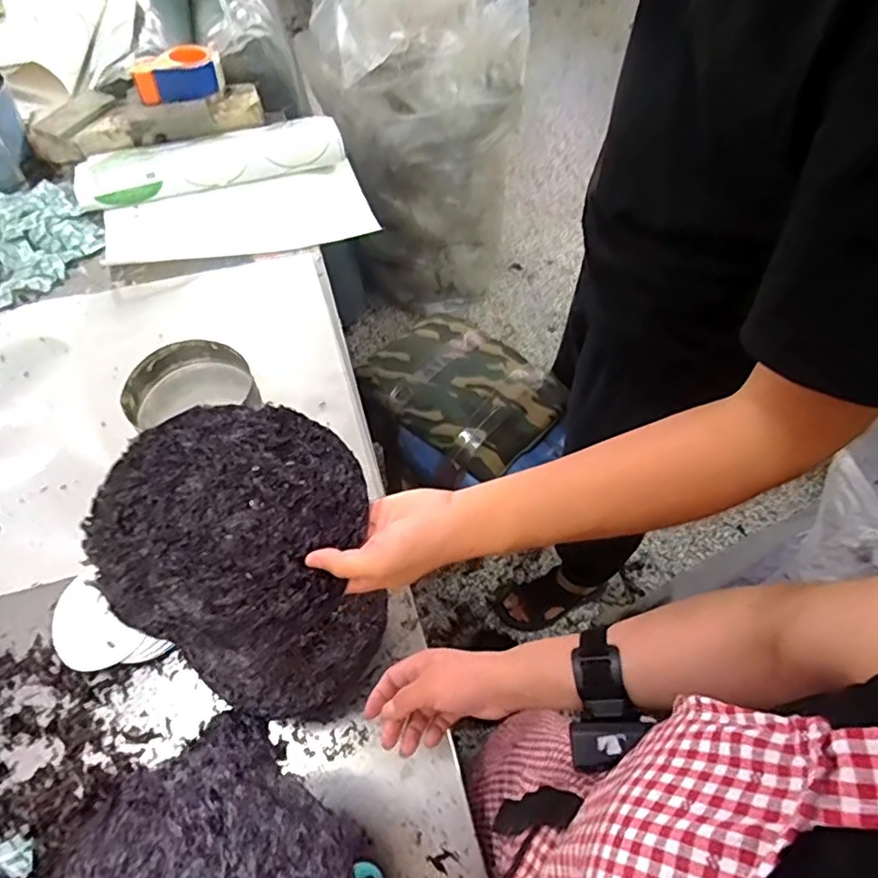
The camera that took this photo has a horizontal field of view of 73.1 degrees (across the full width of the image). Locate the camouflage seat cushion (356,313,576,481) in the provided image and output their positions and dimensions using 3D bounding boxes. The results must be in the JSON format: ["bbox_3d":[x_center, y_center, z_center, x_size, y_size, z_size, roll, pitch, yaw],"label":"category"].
[{"bbox_3d":[0.044,-0.105,1.132,0.255,0.045,0.365,-39,66,-22],"label":"camouflage seat cushion"}]

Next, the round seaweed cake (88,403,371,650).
[{"bbox_3d":[-0.161,0.057,0.466,0.192,0.008,0.196,6,57,-9],"label":"round seaweed cake"}]

